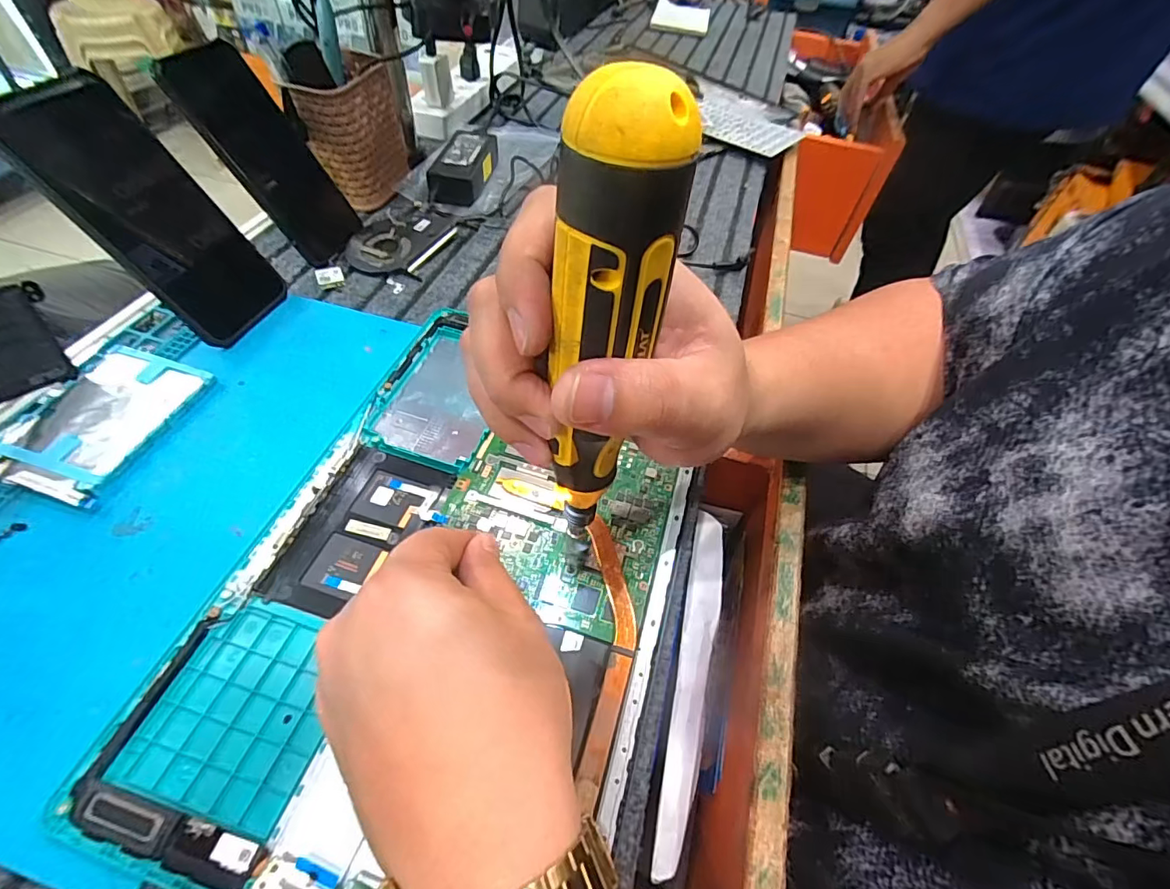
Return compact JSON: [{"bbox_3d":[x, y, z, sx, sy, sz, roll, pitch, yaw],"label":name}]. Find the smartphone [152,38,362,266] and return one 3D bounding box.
[{"bbox_3d":[-0.257,-0.237,0.422,0.013,0.153,0.078,-5,42,34],"label":"smartphone"}]

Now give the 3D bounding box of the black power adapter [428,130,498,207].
[{"bbox_3d":[-0.128,-0.302,0.547,0.054,0.024,0.129,5,52,0],"label":"black power adapter"}]

